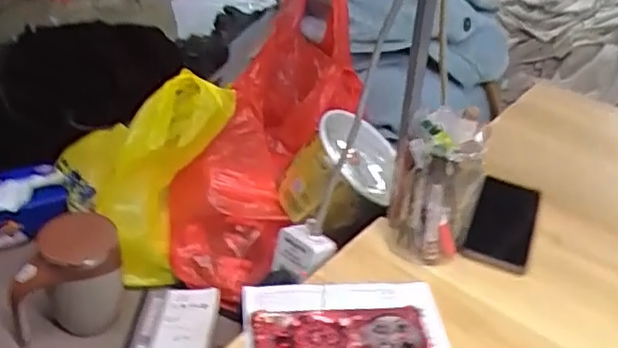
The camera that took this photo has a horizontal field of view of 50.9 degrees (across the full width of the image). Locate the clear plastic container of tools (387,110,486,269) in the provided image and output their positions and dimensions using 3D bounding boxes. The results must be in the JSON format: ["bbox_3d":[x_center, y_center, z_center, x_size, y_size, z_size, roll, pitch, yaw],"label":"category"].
[{"bbox_3d":[0.137,0.010,0.697,0.088,0.142,0.087,14,36,11],"label":"clear plastic container of tools"}]

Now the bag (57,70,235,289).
[{"bbox_3d":[-0.211,-0.021,0.886,0.183,0.227,0.235,-18,42,-30],"label":"bag"}]

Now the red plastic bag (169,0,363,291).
[{"bbox_3d":[-0.055,-0.076,0.939,0.168,0.150,0.476,14,53,11],"label":"red plastic bag"}]

